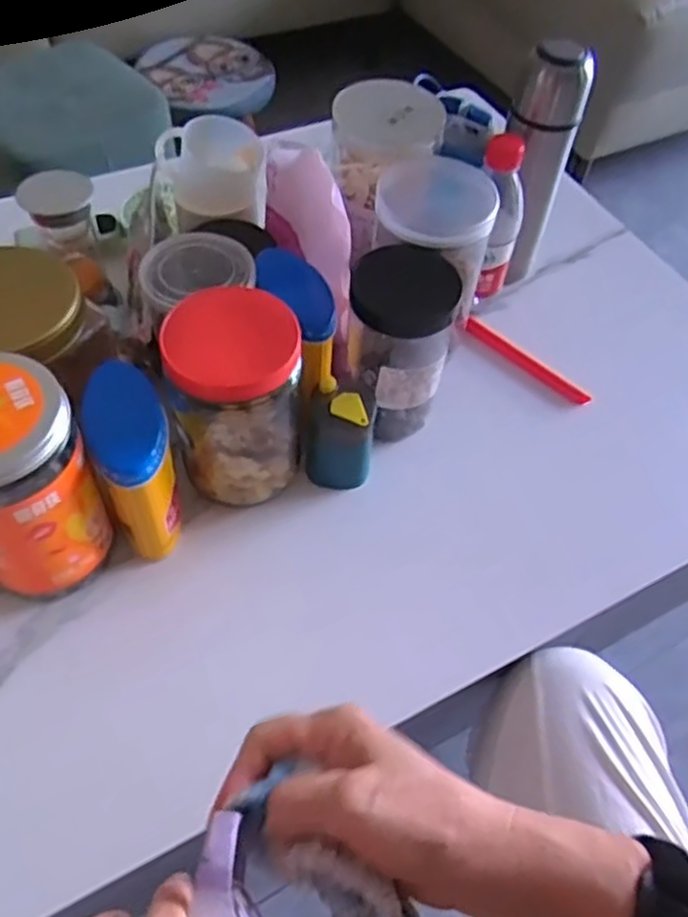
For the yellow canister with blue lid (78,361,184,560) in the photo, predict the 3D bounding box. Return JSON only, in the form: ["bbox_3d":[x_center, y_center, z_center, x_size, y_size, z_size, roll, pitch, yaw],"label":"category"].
[{"bbox_3d":[-0.152,0.007,0.531,0.055,0.135,0.084,-17,58,-16],"label":"yellow canister with blue lid"}]

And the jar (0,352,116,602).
[{"bbox_3d":[-0.221,0.022,0.494,0.091,0.169,0.091,2,55,-3],"label":"jar"}]

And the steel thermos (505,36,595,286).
[{"bbox_3d":[0.176,-0.276,0.696,0.058,0.223,0.062,41,61,21],"label":"steel thermos"}]

